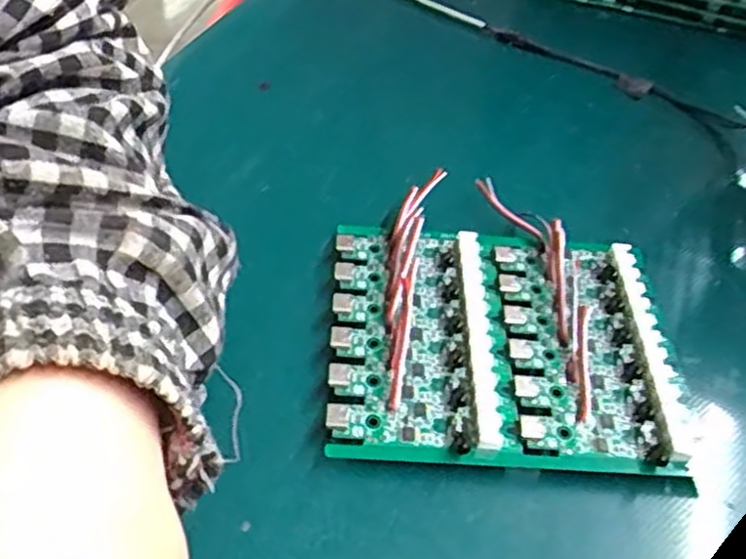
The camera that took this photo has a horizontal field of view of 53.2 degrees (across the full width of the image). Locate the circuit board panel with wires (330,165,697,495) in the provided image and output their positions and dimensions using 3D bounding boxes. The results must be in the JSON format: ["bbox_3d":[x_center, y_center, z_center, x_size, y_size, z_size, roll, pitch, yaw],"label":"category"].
[{"bbox_3d":[0.043,0.014,0.276,0.116,0.018,0.123,4,48,-4],"label":"circuit board panel with wires"}]

